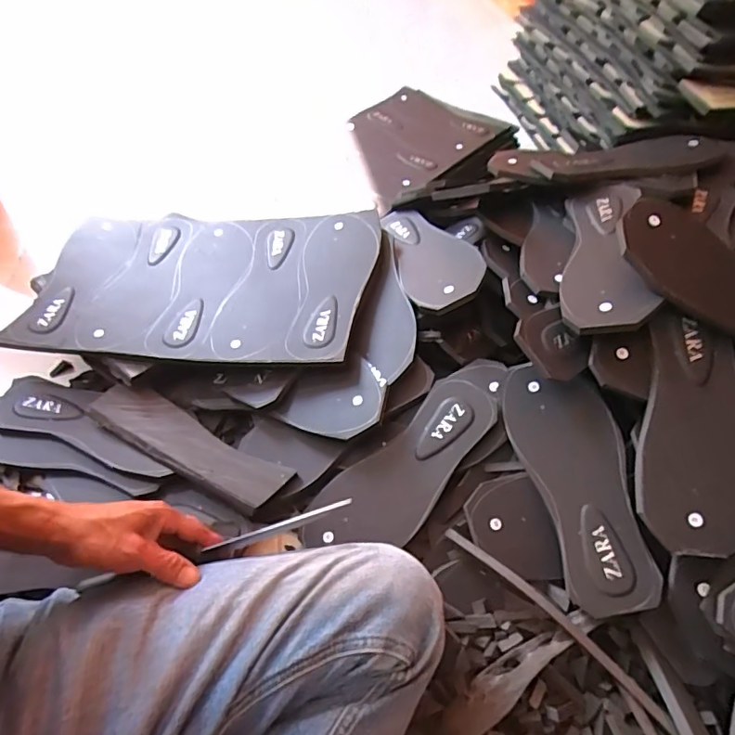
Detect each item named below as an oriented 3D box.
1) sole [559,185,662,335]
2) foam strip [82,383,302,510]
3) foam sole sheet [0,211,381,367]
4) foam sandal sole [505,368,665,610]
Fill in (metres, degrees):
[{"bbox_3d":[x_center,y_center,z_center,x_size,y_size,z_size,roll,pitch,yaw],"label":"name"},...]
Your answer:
[{"bbox_3d":[0.260,-0.130,0.568,0.085,0.021,0.240,-7,47,27],"label":"sole"},{"bbox_3d":[-0.205,0.084,0.581,0.248,0.010,0.063,25,54,17],"label":"foam strip"},{"bbox_3d":[-0.220,-0.114,0.671,0.440,0.027,0.252,3,55,8],"label":"foam sole sheet"},{"bbox_3d":[0.211,0.107,0.511,0.095,0.009,0.245,-22,61,15],"label":"foam sandal sole"}]

